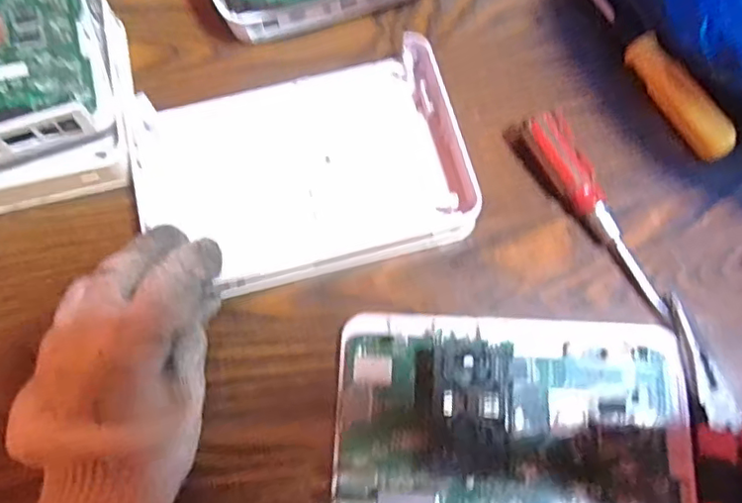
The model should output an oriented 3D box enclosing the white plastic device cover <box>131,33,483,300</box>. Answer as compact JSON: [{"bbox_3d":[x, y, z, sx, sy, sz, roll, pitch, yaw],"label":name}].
[{"bbox_3d":[-0.039,-0.048,0.330,0.176,0.031,0.125,-14,72,-5],"label":"white plastic device cover"}]

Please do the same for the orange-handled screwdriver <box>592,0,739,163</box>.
[{"bbox_3d":[0.167,-0.124,0.359,0.018,0.021,0.160,-29,75,-9],"label":"orange-handled screwdriver"}]

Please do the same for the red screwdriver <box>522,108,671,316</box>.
[{"bbox_3d":[0.123,-0.021,0.319,0.021,0.023,0.123,-25,74,-7],"label":"red screwdriver"}]

